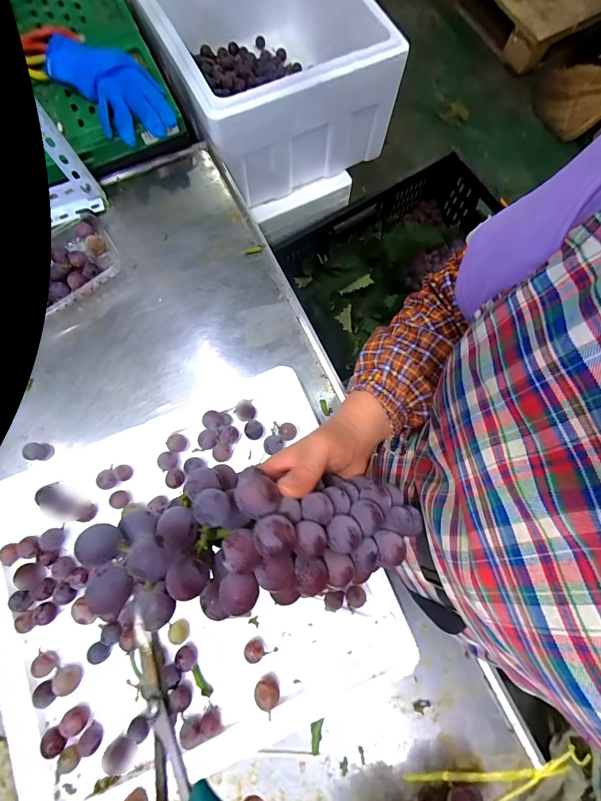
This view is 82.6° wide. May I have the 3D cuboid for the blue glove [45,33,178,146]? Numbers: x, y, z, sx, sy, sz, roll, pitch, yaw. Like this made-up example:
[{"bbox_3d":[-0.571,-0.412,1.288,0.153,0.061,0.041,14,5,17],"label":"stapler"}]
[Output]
[{"bbox_3d":[-0.277,-0.457,0.501,0.191,0.047,0.103,29,78,-6],"label":"blue glove"}]

